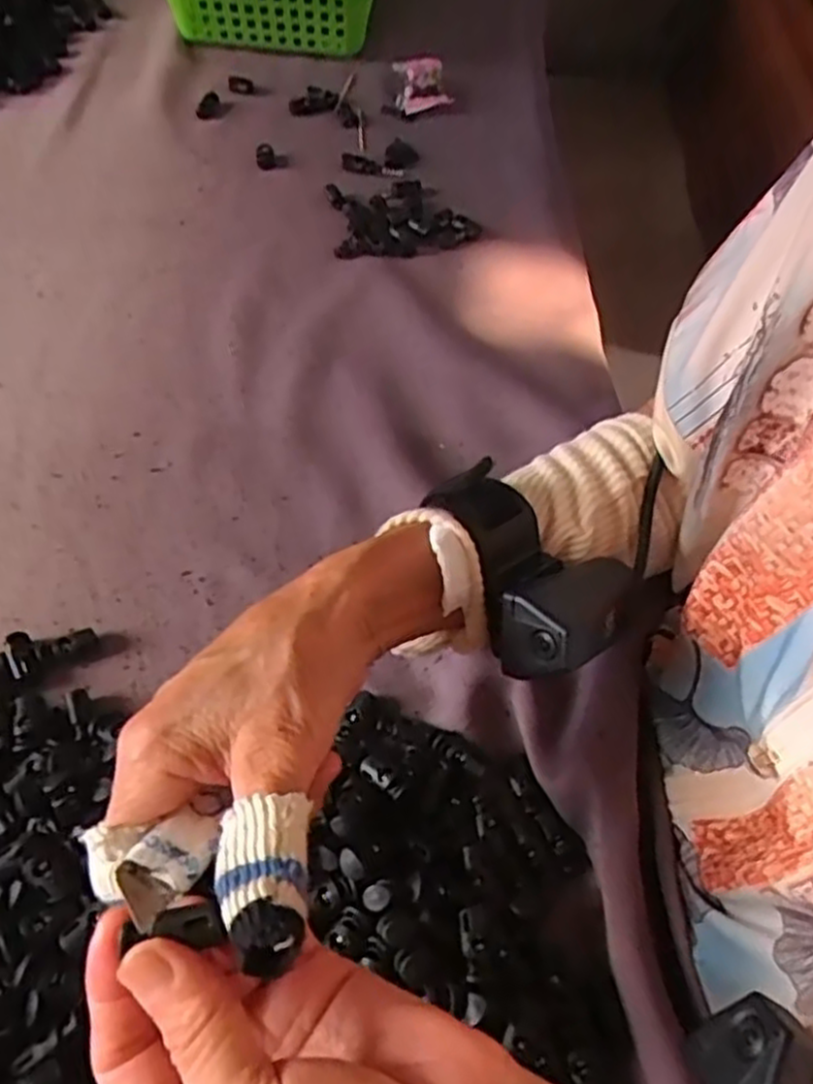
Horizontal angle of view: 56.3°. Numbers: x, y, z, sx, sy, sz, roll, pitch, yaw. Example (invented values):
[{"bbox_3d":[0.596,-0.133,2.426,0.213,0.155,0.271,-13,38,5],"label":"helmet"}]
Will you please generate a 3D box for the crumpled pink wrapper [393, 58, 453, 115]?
[{"bbox_3d":[0.012,-0.401,0.665,0.046,0.013,0.063,-7,59,-9],"label":"crumpled pink wrapper"}]

